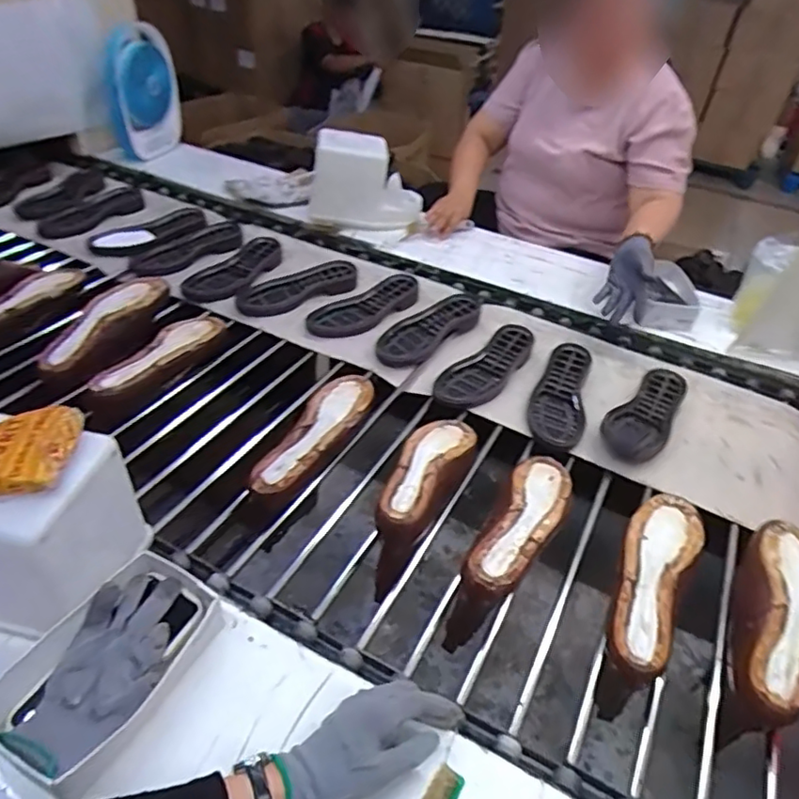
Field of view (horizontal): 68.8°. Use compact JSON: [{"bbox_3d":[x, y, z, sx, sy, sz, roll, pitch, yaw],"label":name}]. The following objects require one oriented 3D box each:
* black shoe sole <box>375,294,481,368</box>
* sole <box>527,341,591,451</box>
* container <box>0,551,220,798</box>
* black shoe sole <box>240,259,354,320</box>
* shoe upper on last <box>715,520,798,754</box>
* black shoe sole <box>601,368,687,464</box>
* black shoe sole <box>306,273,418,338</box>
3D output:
[{"bbox_3d":[0.061,-0.134,1.082,0.093,0.031,0.247,34,47,29],"label":"black shoe sole"},{"bbox_3d":[0.269,-0.016,0.978,0.083,0.029,0.254,15,41,10],"label":"sole"},{"bbox_3d":[-0.259,0.241,0.533,0.108,0.060,0.188,25,43,20],"label":"container"},{"bbox_3d":[-0.202,-0.225,1.151,0.247,0.026,0.095,-22,48,-30],"label":"black shoe sole"},{"bbox_3d":[0.416,0.252,0.651,0.082,0.088,0.256,24,56,19],"label":"shoe upper on last"},{"bbox_3d":[0.405,0.024,0.945,0.088,0.034,0.231,33,46,28],"label":"black shoe sole"},{"bbox_3d":[-0.060,-0.183,1.128,0.258,0.026,0.093,-29,51,-35],"label":"black shoe sole"}]

